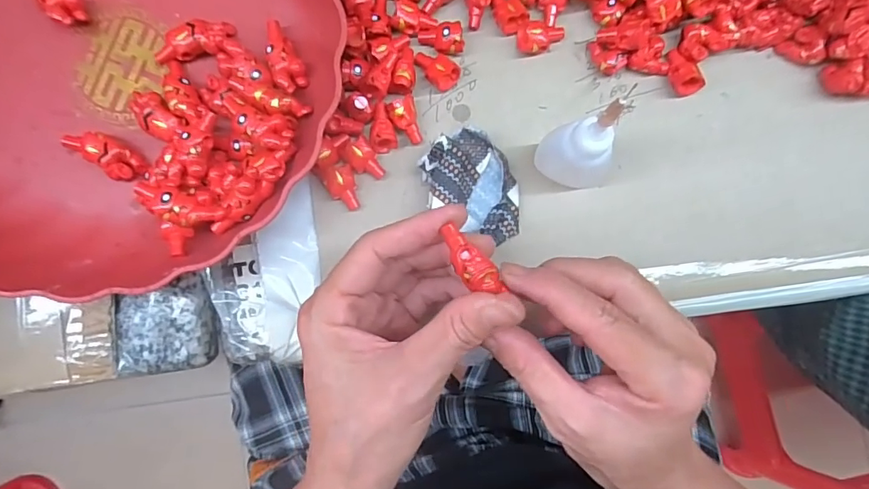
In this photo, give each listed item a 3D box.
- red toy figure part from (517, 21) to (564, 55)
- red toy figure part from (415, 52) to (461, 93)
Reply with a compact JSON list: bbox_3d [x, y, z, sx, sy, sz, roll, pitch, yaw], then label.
[{"bbox_3d":[0.060,-0.115,0.279,0.026,0.013,0.018,-6,86,-1],"label":"red toy figure part"},{"bbox_3d":[0.000,-0.096,0.278,0.026,0.014,0.017,23,86,1],"label":"red toy figure part"}]

